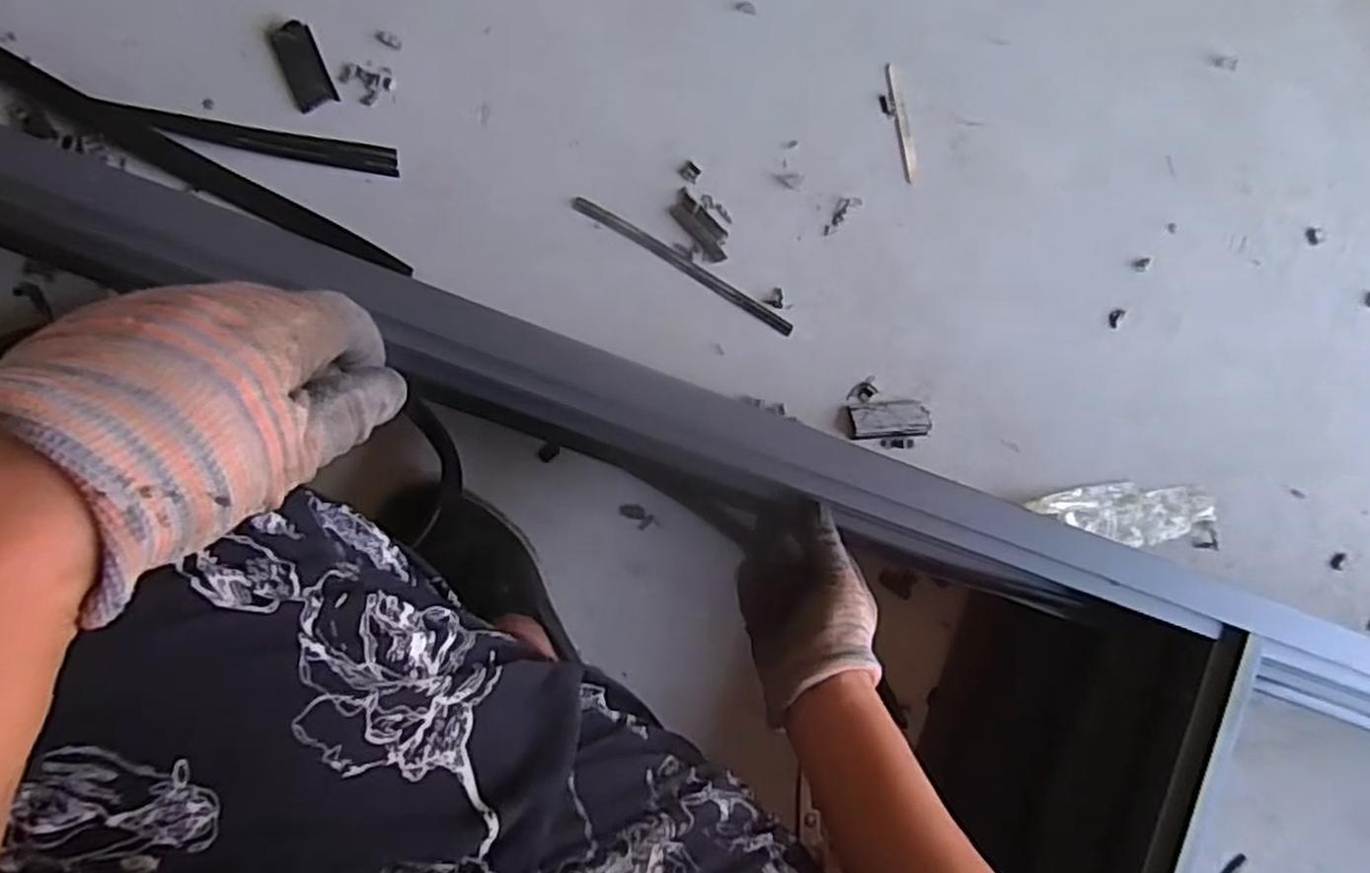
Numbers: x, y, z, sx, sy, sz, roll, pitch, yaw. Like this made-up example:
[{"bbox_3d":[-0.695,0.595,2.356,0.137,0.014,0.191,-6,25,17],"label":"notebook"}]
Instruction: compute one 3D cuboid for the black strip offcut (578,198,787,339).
[{"bbox_3d":[0.001,-0.150,0.682,0.217,0.007,0.013,30,85,-8],"label":"black strip offcut"}]

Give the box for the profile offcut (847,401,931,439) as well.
[{"bbox_3d":[0.188,-0.015,0.705,0.075,0.014,0.033,-4,91,-9],"label":"profile offcut"}]

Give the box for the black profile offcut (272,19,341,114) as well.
[{"bbox_3d":[-0.307,-0.299,0.621,0.032,0.007,0.067,-22,93,-9],"label":"black profile offcut"}]

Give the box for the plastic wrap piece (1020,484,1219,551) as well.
[{"bbox_3d":[0.432,0.075,0.747,0.205,0.014,0.059,6,89,-9],"label":"plastic wrap piece"}]

